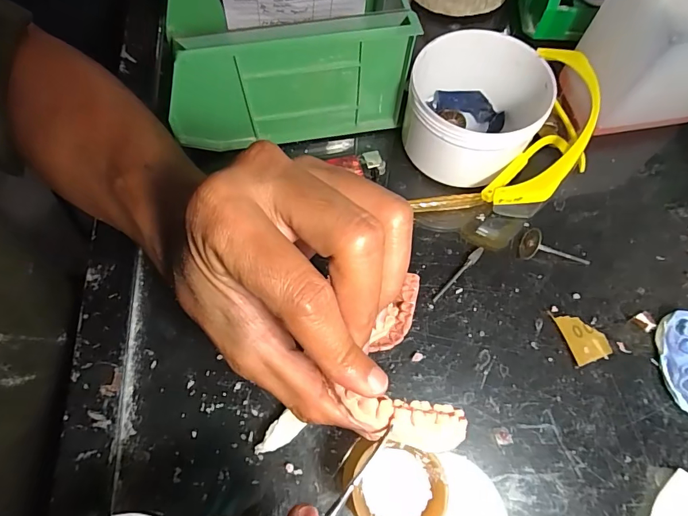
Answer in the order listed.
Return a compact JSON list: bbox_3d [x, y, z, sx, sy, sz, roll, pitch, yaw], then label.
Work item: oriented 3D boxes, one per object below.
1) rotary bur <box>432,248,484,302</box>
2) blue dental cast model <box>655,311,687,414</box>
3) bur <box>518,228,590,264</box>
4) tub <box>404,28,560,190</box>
[{"bbox_3d":[0.077,0.011,0.282,0.006,0.004,0.051,40,72,15],"label":"rotary bur"},{"bbox_3d":[0.206,0.065,0.252,0.021,0.022,0.062,2,67,1],"label":"blue dental cast model"},{"bbox_3d":[0.144,-0.004,0.284,0.046,0.018,0.017,13,67,-8],"label":"bur"},{"bbox_3d":[0.091,-0.105,0.297,0.089,0.054,0.090,0,67,0],"label":"tub"}]

